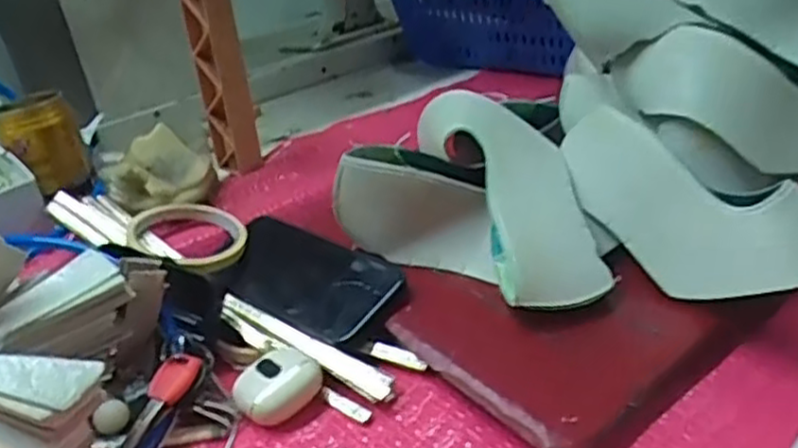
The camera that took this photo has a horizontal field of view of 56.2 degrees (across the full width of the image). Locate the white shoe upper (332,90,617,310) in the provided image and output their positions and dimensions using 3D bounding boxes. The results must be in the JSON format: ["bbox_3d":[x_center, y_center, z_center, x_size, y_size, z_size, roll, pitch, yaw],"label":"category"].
[{"bbox_3d":[0.074,-0.022,0.565,0.208,0.080,0.155,20,38,36],"label":"white shoe upper"}]

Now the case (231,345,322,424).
[{"bbox_3d":[-0.076,0.102,0.477,0.035,0.026,0.053,23,39,38],"label":"case"}]

